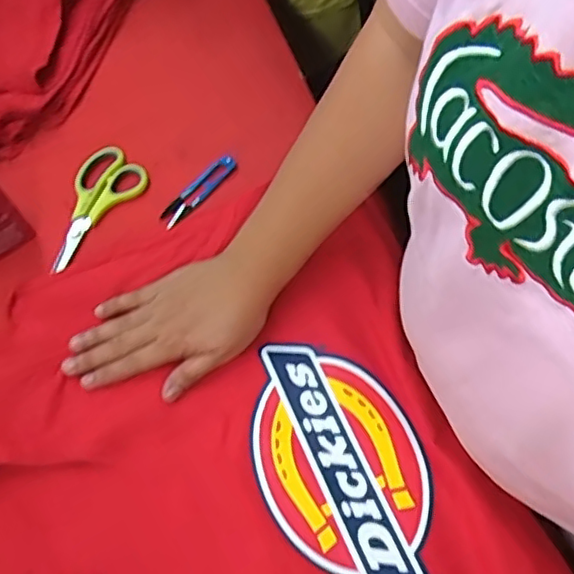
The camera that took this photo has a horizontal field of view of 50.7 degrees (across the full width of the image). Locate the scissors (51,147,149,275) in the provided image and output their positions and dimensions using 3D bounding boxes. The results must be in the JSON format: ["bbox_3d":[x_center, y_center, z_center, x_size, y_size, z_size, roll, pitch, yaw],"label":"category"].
[{"bbox_3d":[-0.215,-0.086,0.646,0.069,0.018,0.141,33,71,16],"label":"scissors"}]

